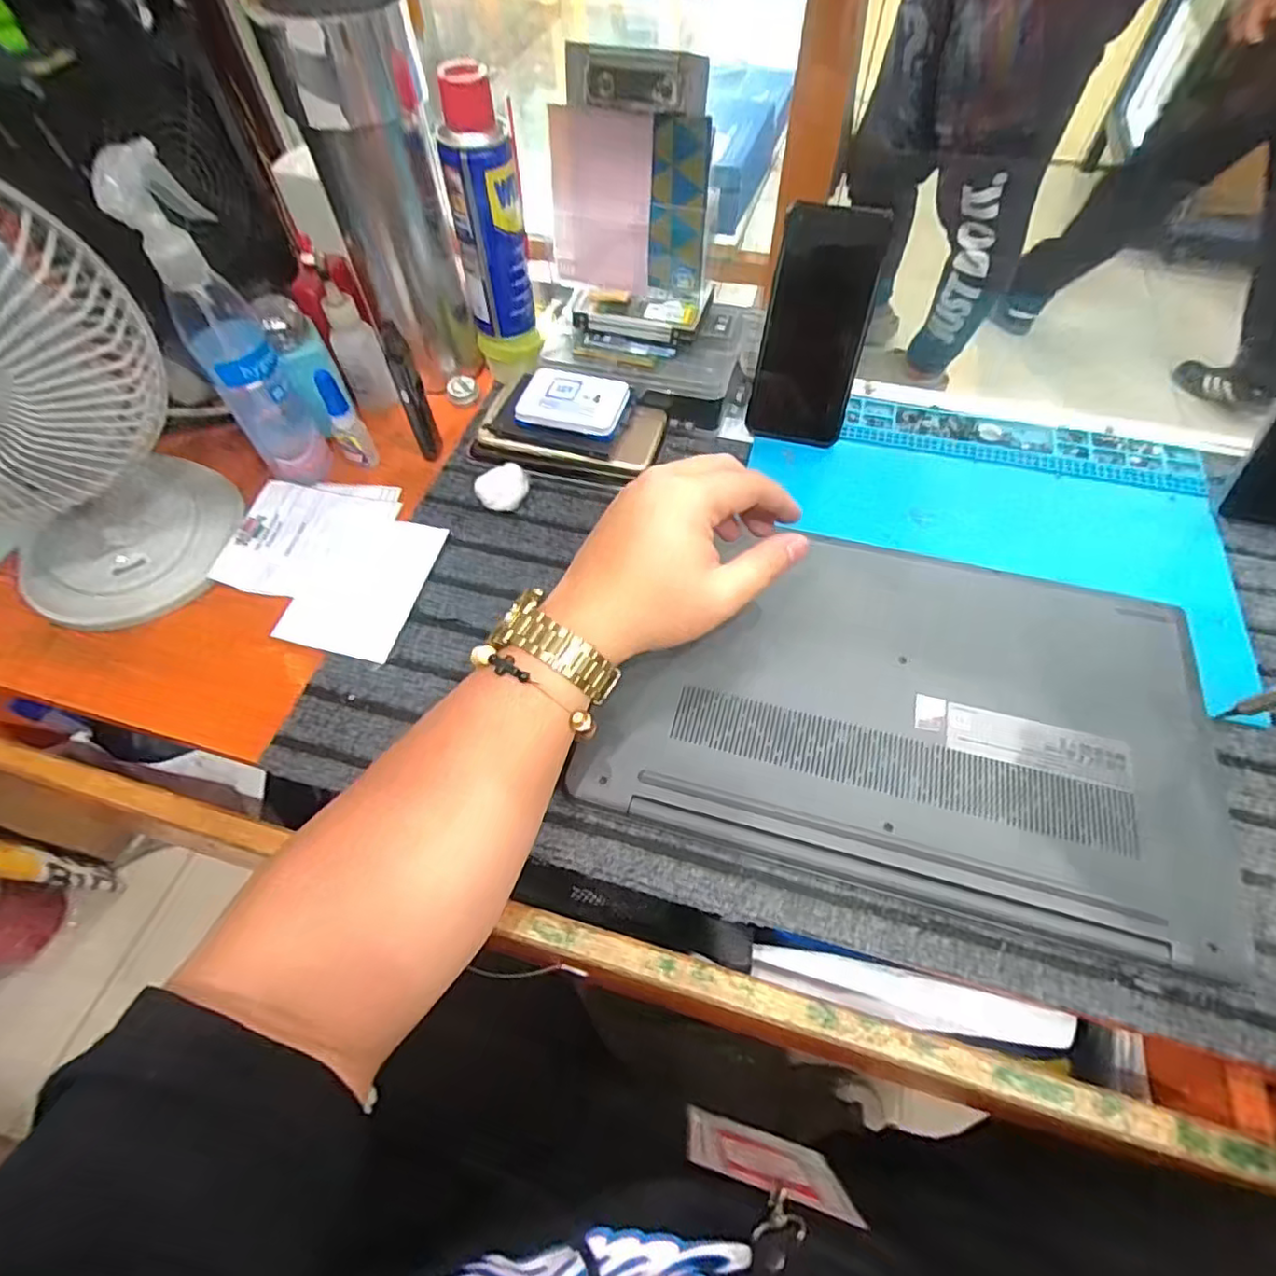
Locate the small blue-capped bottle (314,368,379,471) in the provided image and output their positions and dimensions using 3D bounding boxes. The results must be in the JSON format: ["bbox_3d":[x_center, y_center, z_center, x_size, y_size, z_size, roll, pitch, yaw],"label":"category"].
[{"bbox_3d":[-0.229,-0.168,0.493,0.022,0.077,0.021,-32,63,-17],"label":"small blue-capped bottle"}]

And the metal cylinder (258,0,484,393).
[{"bbox_3d":[-0.185,-0.343,0.473,0.087,0.286,0.082,-16,59,-9],"label":"metal cylinder"}]

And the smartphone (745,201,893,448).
[{"bbox_3d":[0.135,-0.233,0.482,0.075,0.160,0.014,12,29,8],"label":"smartphone"}]

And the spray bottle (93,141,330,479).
[{"bbox_3d":[-0.280,-0.207,0.433,0.046,0.214,0.053,-20,60,-11],"label":"spray bottle"}]

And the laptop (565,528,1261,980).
[{"bbox_3d":[0.162,0.040,0.383,0.341,0.031,0.213,14,59,9],"label":"laptop"}]

